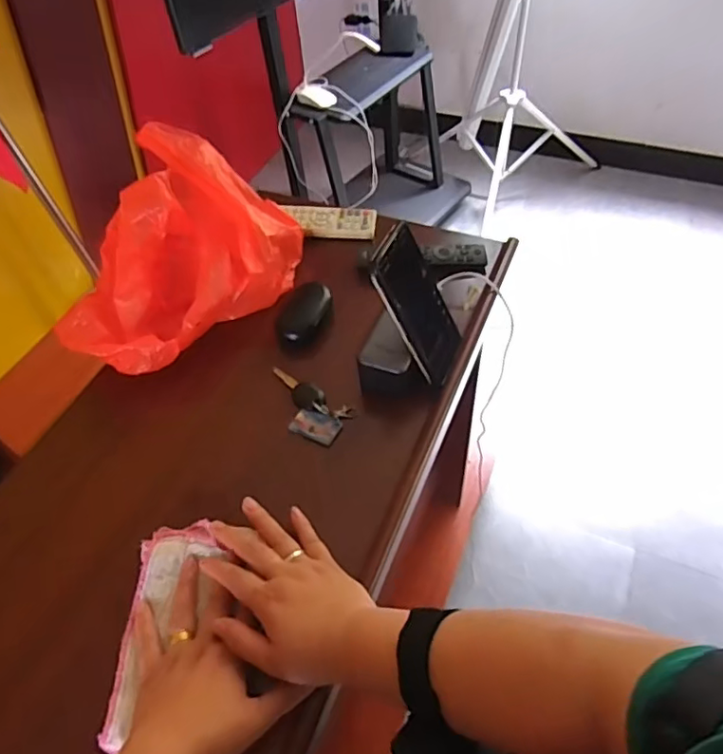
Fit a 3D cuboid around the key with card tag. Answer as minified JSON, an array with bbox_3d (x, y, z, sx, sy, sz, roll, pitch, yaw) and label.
[{"bbox_3d":[-0.062,0.030,0.600,0.106,0.021,0.055,31,61,25],"label":"key with card tag"}]

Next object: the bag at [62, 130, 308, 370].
[{"bbox_3d":[-0.202,-0.139,0.650,0.190,0.123,0.281,14,55,15],"label":"bag"}]

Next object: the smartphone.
[{"bbox_3d":[0.059,-0.071,0.572,0.009,0.157,0.078,5,48,42],"label":"smartphone"}]

